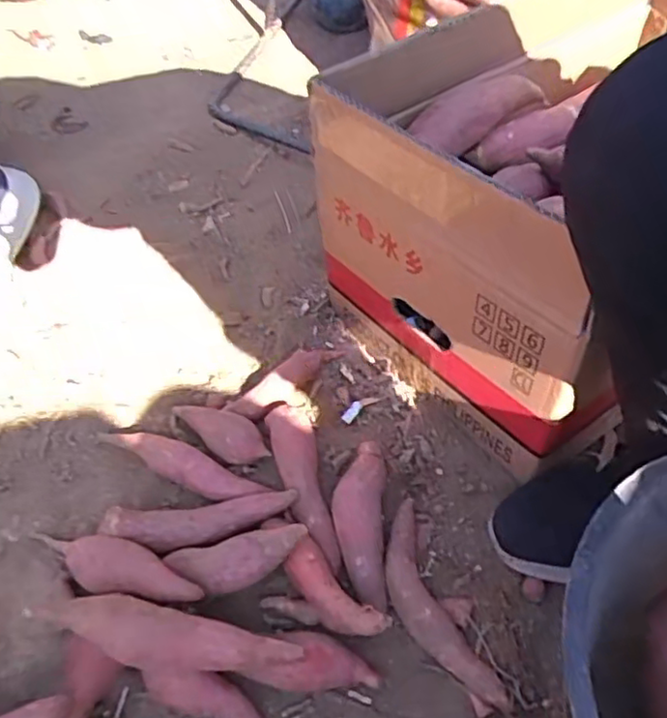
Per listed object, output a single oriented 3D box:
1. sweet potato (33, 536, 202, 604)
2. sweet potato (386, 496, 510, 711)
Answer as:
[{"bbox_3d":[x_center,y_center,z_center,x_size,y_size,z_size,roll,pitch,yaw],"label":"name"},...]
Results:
[{"bbox_3d":[-0.166,0.153,0.490,0.145,0.032,0.039,11,54,21],"label":"sweet potato"},{"bbox_3d":[0.071,0.187,0.504,0.047,0.028,0.160,-16,58,-14],"label":"sweet potato"}]

